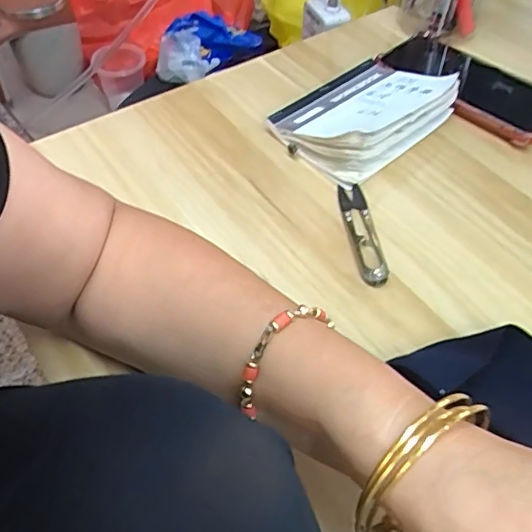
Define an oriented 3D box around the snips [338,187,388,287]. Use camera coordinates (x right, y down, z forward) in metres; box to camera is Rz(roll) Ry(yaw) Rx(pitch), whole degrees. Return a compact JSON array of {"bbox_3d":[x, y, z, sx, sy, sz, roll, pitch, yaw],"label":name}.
[{"bbox_3d":[0.070,-0.026,0.405,0.021,0.006,0.092,-5,53,-5],"label":"snips"}]

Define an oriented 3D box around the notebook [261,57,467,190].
[{"bbox_3d":[0.082,-0.135,0.469,0.144,0.041,0.100,-36,62,-26],"label":"notebook"}]

